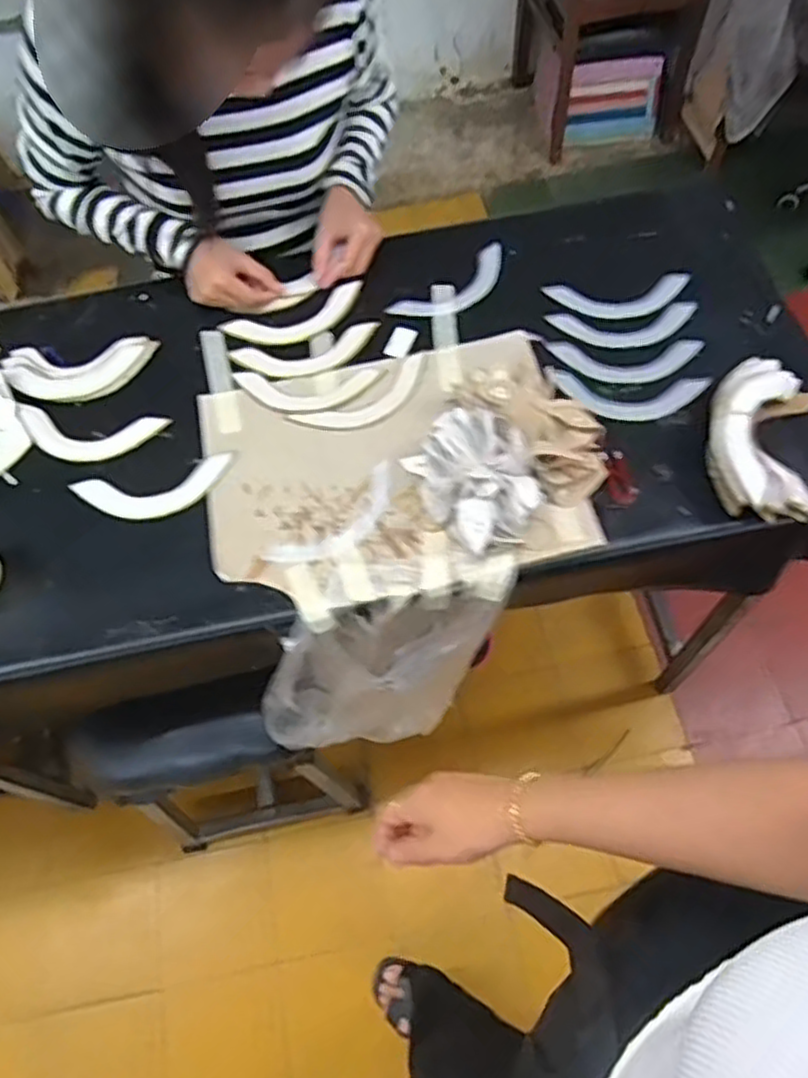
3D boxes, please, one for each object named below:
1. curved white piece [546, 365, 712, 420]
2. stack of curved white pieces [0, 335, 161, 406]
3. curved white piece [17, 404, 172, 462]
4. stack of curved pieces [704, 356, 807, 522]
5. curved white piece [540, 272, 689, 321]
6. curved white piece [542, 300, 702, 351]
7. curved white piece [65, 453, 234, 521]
[{"bbox_3d":[0.245,-0.161,0.803,0.169,0.014,0.054,4,64,7],"label":"curved white piece"},{"bbox_3d":[-0.388,-0.200,0.865,0.180,0.016,0.096,-5,63,2],"label":"stack of curved white pieces"},{"bbox_3d":[-0.359,-0.117,0.826,0.172,0.010,0.060,4,64,7],"label":"curved white piece"},{"bbox_3d":[0.373,-0.105,0.748,0.120,0.054,0.182,9,64,9],"label":"stack of curved pieces"},{"bbox_3d":[0.259,-0.290,0.878,0.164,0.019,0.061,-3,63,4],"label":"curved white piece"},{"bbox_3d":[0.258,-0.249,0.854,0.166,0.018,0.058,-5,63,2],"label":"curved white piece"},{"bbox_3d":[-0.271,-0.051,0.788,0.171,0.006,0.068,-13,63,-2],"label":"curved white piece"}]

